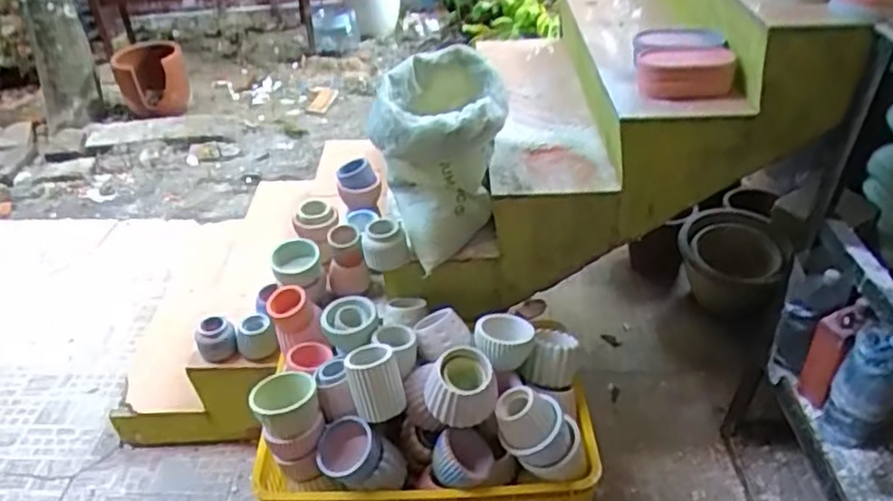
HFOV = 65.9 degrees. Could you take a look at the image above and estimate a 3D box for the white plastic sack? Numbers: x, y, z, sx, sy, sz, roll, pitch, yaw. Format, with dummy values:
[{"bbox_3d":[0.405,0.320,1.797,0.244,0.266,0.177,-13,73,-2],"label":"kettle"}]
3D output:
[{"bbox_3d":[-0.009,-0.170,1.410,0.248,0.394,0.256,-1,37,2],"label":"white plastic sack"}]

